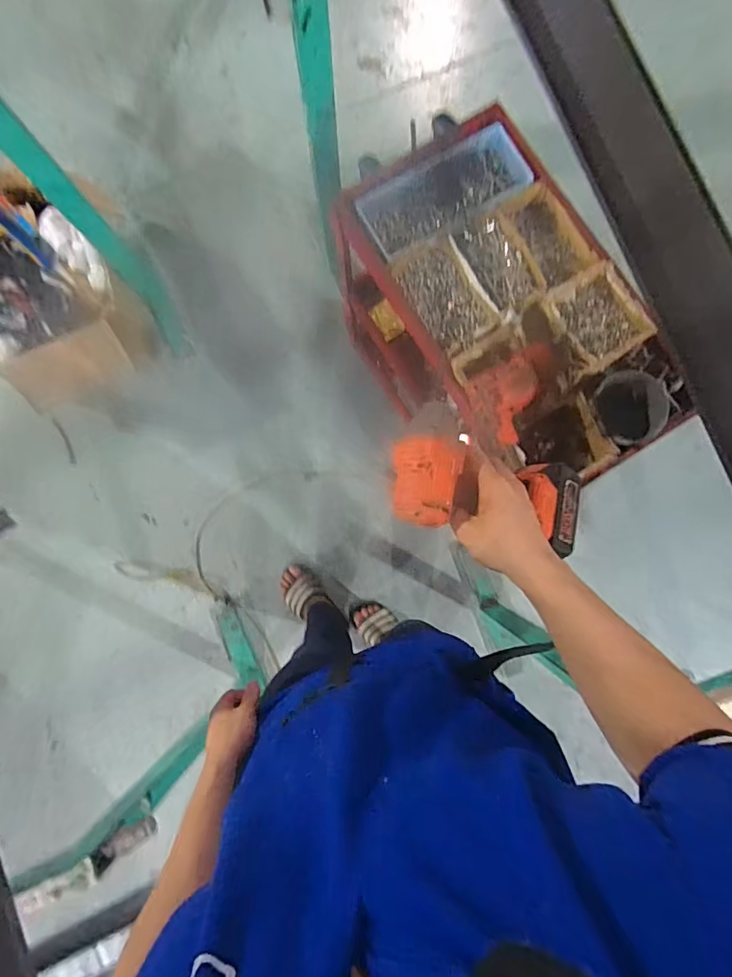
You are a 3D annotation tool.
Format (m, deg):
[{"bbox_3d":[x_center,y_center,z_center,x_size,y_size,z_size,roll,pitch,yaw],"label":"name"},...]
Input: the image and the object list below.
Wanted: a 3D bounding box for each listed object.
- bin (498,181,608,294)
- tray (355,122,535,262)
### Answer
[{"bbox_3d":[0.328,-0.446,0.870,0.128,0.061,0.192,-29,85,-3],"label":"bin"},{"bbox_3d":[0.141,-0.525,0.870,0.311,0.056,0.129,-29,85,-3],"label":"tray"}]

